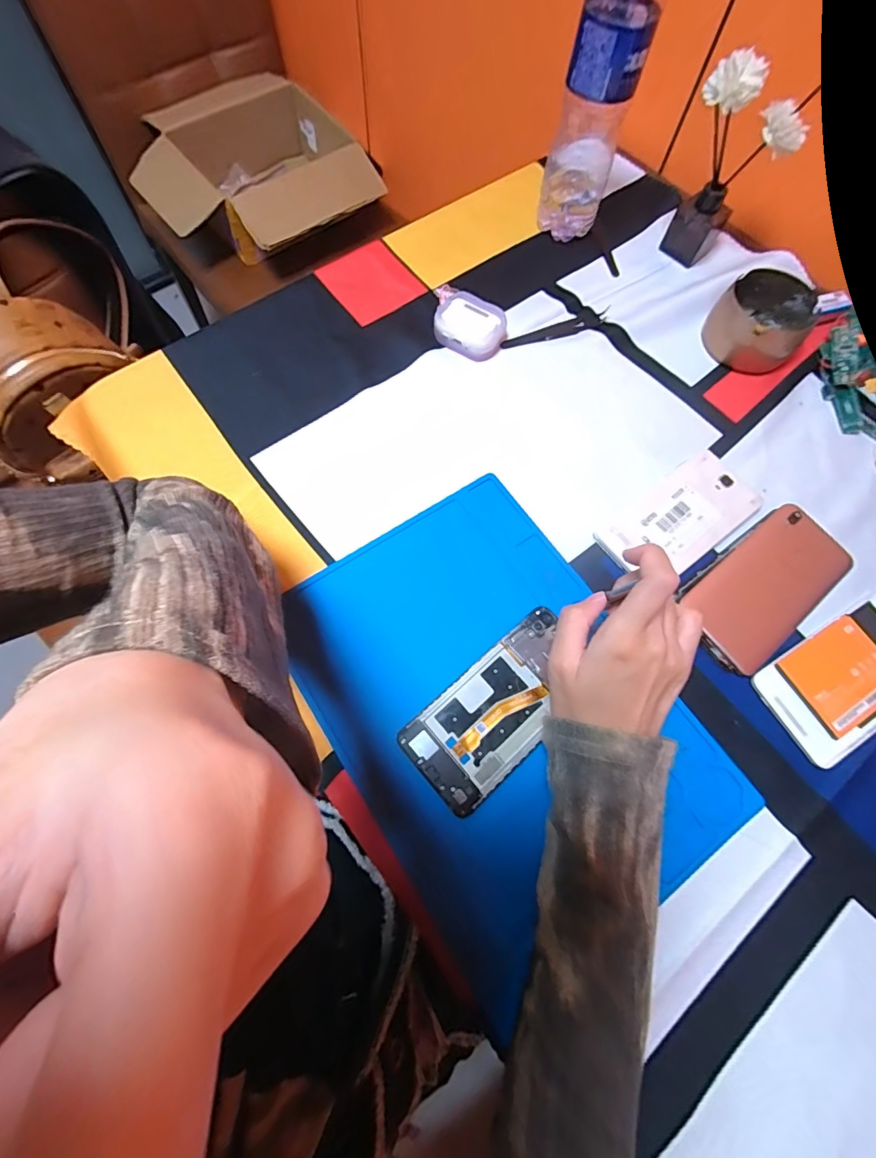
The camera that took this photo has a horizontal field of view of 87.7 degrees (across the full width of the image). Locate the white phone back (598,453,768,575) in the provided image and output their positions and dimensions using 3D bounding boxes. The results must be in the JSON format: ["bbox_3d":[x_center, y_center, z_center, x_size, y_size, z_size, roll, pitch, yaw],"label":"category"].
[{"bbox_3d":[0.205,-0.050,0.388,0.143,0.010,0.070,-36,76,-14],"label":"white phone back"}]

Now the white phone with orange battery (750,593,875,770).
[{"bbox_3d":[0.321,0.073,0.352,0.148,0.004,0.077,-28,74,-11],"label":"white phone with orange battery"}]

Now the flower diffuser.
[{"bbox_3d":[0.272,-0.390,0.439,0.089,0.151,0.055,-15,72,-8],"label":"flower diffuser"}]

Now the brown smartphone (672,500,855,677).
[{"bbox_3d":[0.267,0.004,0.371,0.151,0.010,0.079,-35,75,-13],"label":"brown smartphone"}]

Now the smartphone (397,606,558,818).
[{"bbox_3d":[0.047,0.092,0.330,0.144,0.006,0.071,-39,76,-14],"label":"smartphone"}]

